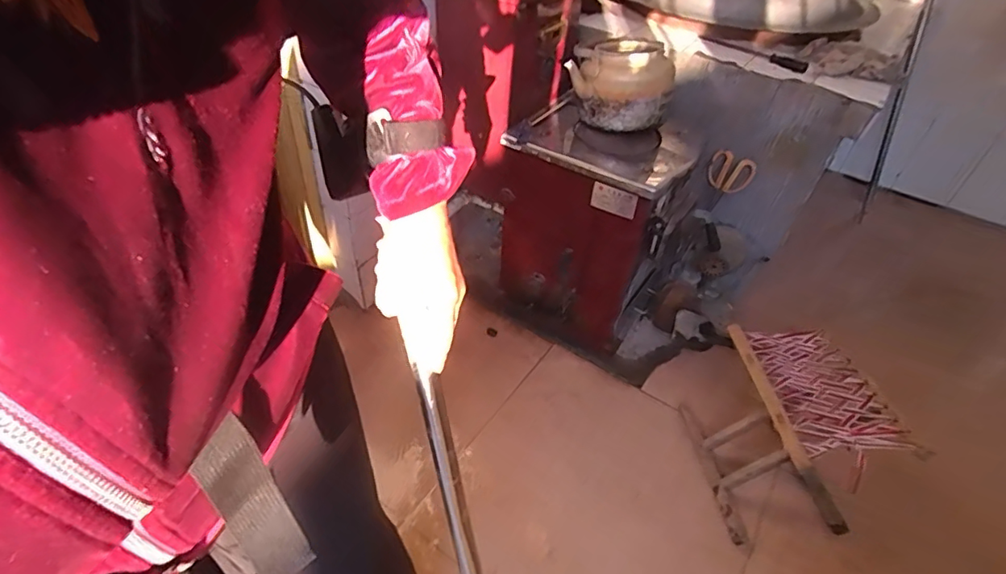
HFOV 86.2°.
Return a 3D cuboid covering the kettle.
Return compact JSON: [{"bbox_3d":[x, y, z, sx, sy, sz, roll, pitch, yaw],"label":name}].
[{"bbox_3d":[0.264,-0.454,1.190,0.223,0.143,0.208,15,44,8],"label":"kettle"}]

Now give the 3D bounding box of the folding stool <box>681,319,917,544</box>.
[{"bbox_3d":[0.579,0.303,1.123,0.243,0.313,0.315,0,44,-8],"label":"folding stool"}]

